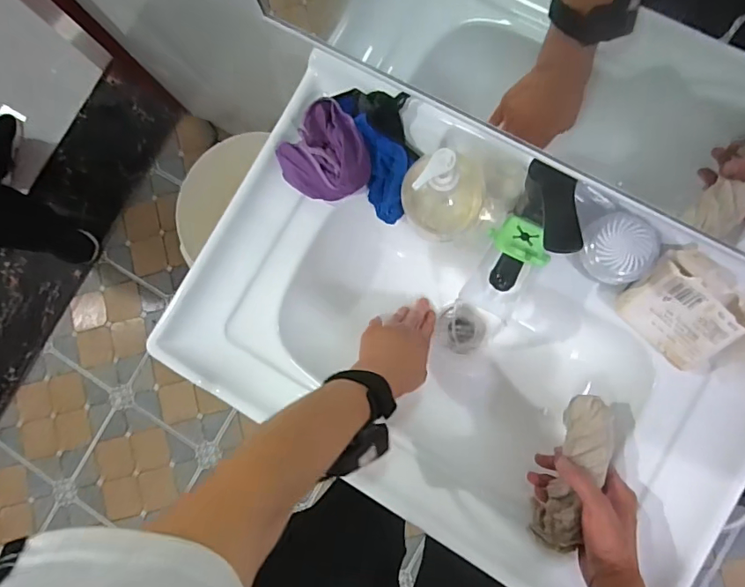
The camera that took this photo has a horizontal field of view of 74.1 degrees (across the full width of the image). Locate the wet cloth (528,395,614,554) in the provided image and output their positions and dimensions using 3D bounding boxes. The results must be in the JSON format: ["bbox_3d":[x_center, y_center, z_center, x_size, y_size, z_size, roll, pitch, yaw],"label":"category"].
[{"bbox_3d":[0.202,0.178,0.488,0.044,0.051,0.150,21,84,8],"label":"wet cloth"}]

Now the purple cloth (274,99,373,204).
[{"bbox_3d":[-0.048,-0.154,0.540,0.100,0.044,0.099,36,89,8],"label":"purple cloth"}]

